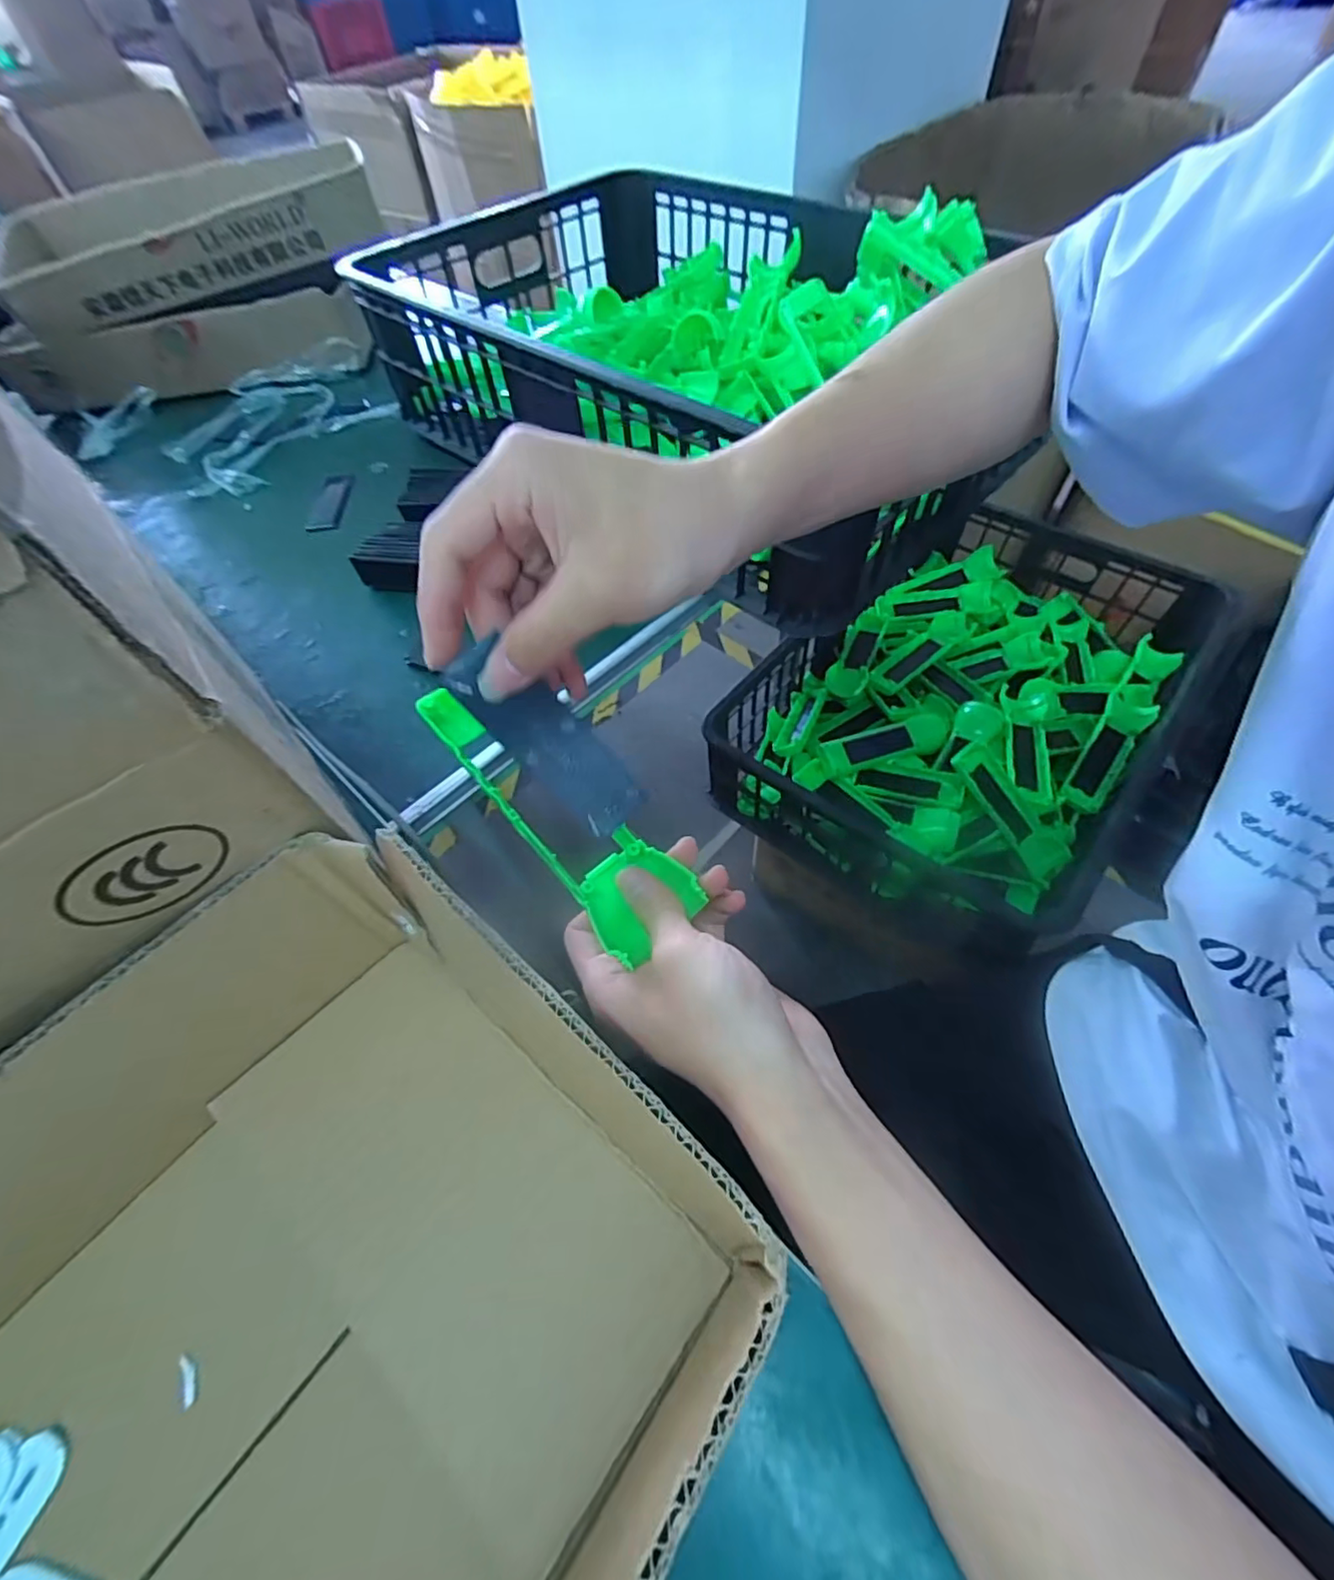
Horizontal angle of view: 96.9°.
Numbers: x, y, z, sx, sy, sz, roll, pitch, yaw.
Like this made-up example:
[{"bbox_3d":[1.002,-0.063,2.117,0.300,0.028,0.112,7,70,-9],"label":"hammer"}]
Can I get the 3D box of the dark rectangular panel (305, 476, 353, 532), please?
[{"bbox_3d":[-0.330,-0.284,0.582,0.033,0.004,0.093,-7,56,0],"label":"dark rectangular panel"}]

